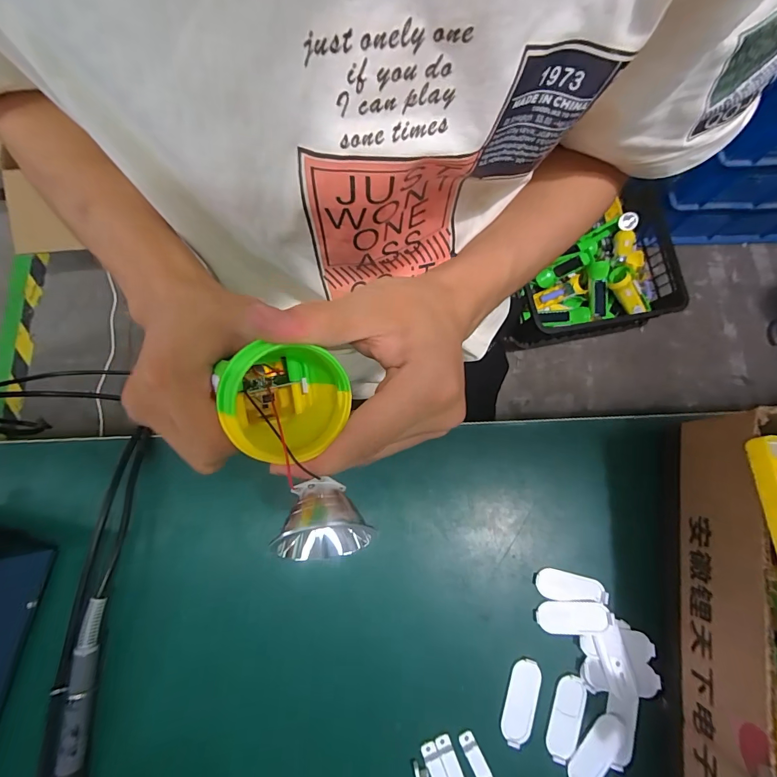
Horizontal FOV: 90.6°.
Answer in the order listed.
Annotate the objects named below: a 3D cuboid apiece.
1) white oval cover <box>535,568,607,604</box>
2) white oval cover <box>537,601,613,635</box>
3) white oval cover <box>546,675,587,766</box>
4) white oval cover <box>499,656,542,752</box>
[{"bbox_3d":[0.132,0.143,0.275,0.049,0.004,0.020,12,77,2],"label":"white oval cover"},{"bbox_3d":[0.130,0.161,0.269,0.049,0.006,0.020,2,77,-1],"label":"white oval cover"},{"bbox_3d":[0.119,0.220,0.256,0.020,0.004,0.050,20,78,3],"label":"white oval cover"},{"bbox_3d":[0.090,0.210,0.257,0.020,0.004,0.050,18,77,3],"label":"white oval cover"}]

